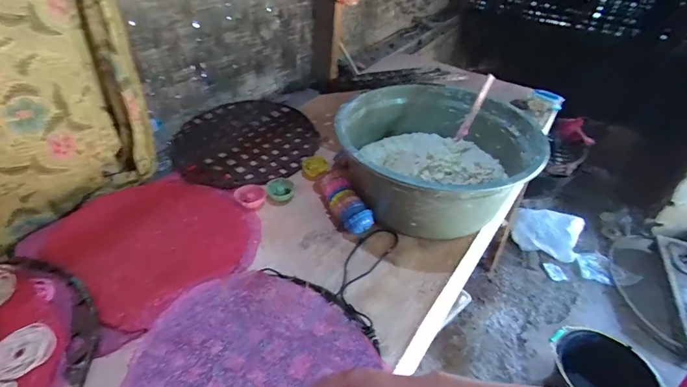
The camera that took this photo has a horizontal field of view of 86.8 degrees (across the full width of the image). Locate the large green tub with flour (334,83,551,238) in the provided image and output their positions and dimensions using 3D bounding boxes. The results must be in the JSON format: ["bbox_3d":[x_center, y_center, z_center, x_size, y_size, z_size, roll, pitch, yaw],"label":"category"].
[{"bbox_3d":[0.183,-0.089,0.810,0.389,0.183,0.439,-8,43,-13],"label":"large green tub with flour"}]

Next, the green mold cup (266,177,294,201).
[{"bbox_3d":[-0.140,-0.007,0.802,0.057,0.032,0.045,-7,42,-12],"label":"green mold cup"}]

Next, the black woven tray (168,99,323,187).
[{"bbox_3d":[-0.263,-0.141,0.982,0.382,0.031,0.412,-7,42,-12],"label":"black woven tray"}]

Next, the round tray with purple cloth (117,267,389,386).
[{"bbox_3d":[-0.123,0.250,0.514,0.340,0.026,0.321,2,41,-2],"label":"round tray with purple cloth"}]

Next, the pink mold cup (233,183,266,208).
[{"bbox_3d":[-0.200,0.005,0.781,0.058,0.027,0.051,-26,49,-30],"label":"pink mold cup"}]

